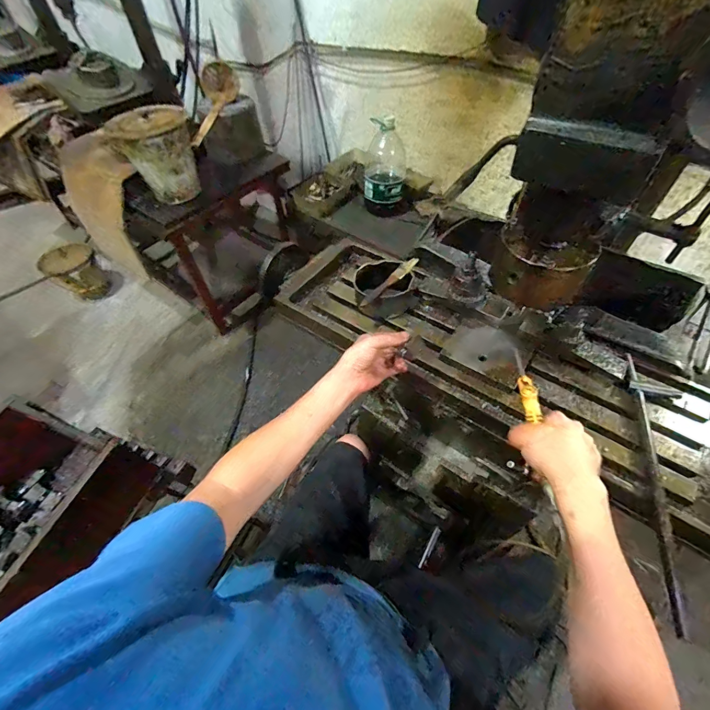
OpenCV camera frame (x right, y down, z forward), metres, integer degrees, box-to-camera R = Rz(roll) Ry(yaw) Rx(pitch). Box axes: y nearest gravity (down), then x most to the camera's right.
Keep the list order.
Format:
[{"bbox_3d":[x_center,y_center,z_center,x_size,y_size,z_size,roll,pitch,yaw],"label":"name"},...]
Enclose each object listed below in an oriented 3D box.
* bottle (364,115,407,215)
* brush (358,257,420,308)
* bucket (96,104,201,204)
[{"bbox_3d":[0.128,-0.789,1.533,0.173,0.365,0.188,7,55,7],"label":"bottle"},{"bbox_3d":[0.063,-0.132,0.648,0.021,0.017,0.144,35,62,24],"label":"brush"},{"bbox_3d":[-0.681,-0.696,1.253,0.228,0.261,0.221,-1,54,1],"label":"bucket"}]

